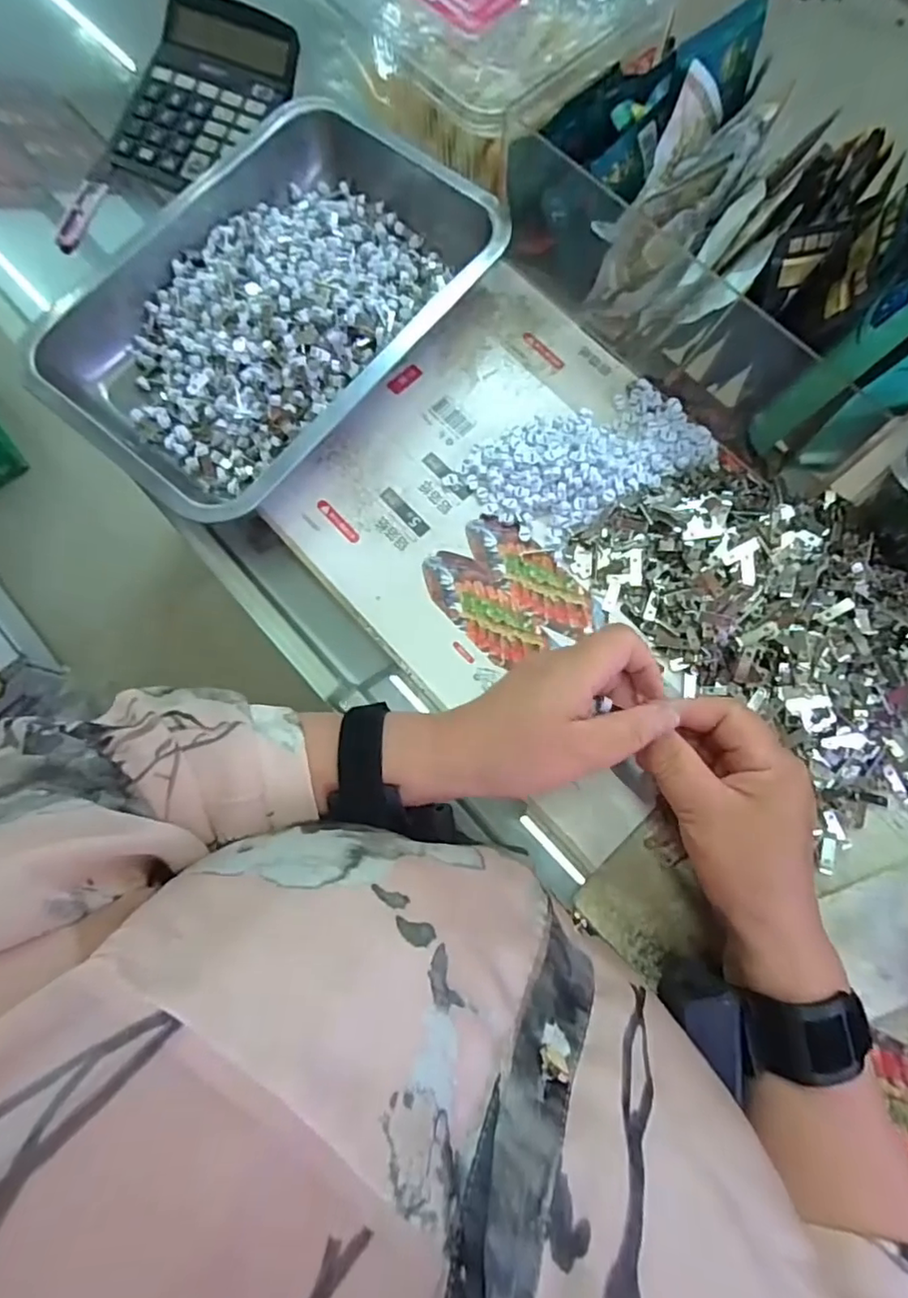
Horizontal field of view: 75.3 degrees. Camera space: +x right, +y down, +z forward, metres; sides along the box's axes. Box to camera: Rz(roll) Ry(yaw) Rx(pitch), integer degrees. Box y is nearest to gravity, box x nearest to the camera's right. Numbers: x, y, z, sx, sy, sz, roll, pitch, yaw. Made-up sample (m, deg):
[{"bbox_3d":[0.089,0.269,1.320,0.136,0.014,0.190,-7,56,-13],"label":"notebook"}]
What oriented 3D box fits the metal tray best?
[{"bbox_3d":[-0.126,-0.247,0.416,0.219,0.056,0.318,43,81,10],"label":"metal tray"}]

